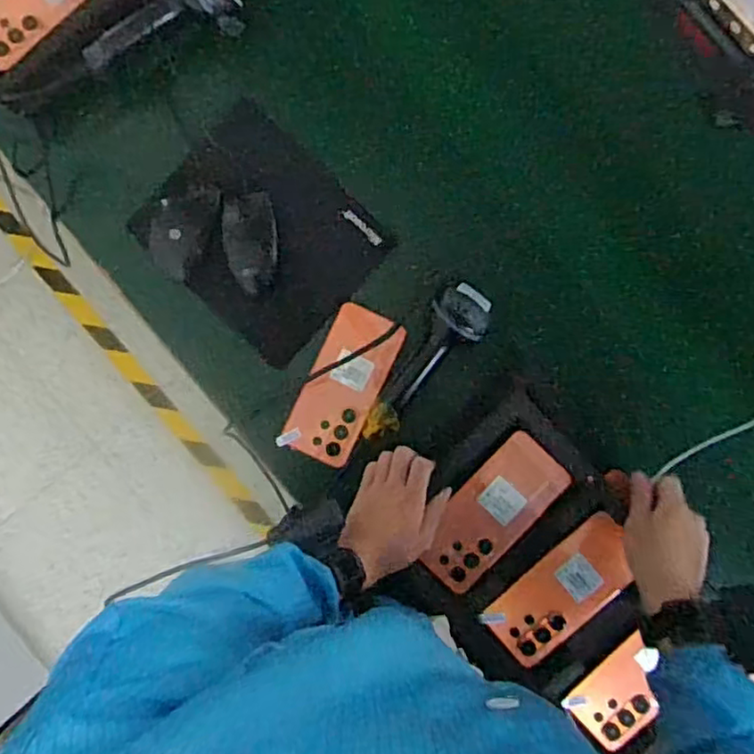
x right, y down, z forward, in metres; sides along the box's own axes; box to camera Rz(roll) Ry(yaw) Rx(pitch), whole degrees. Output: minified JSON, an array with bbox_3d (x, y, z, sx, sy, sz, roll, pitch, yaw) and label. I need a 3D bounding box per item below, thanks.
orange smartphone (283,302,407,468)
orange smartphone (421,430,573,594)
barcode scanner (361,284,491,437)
[{"bbox_3d":[-0.036,0.009,0.723,0.081,0.010,0.168,25,91,10],"label":"orange smartphone"},{"bbox_3d":[0.118,0.140,0.681,0.082,0.009,0.168,39,90,0],"label":"orange smartphone"},{"bbox_3d":[0.046,-0.015,0.688,0.067,0.063,0.190,42,88,0],"label":"barcode scanner"}]

